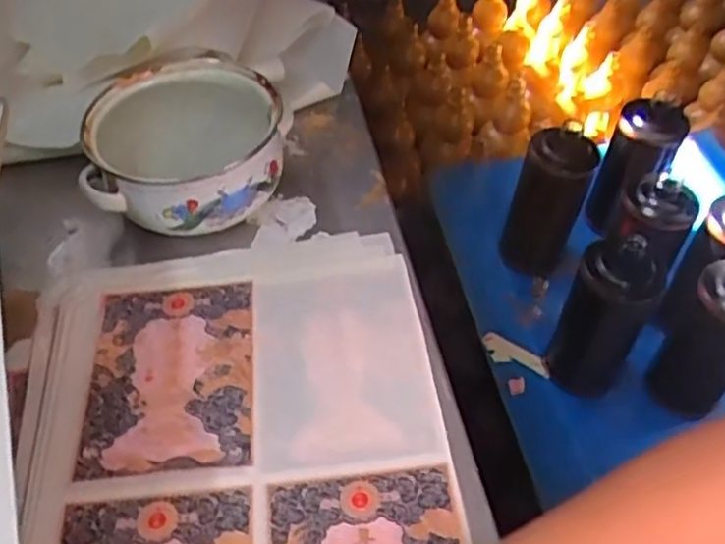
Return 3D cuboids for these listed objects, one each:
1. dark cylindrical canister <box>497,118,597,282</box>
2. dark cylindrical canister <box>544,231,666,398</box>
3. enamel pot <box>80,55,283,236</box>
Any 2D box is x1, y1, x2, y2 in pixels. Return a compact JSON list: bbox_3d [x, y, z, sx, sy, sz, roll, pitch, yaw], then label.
[{"bbox_3d":[0.218,-0.080,0.862,0.076,0.180,0.075,2,48,-2],"label":"dark cylindrical canister"},{"bbox_3d":[0.247,0.051,0.761,0.080,0.203,0.065,21,50,15],"label":"dark cylindrical canister"},{"bbox_3d":[-0.129,-0.091,0.535,0.134,0.068,0.135,0,48,0],"label":"enamel pot"}]

